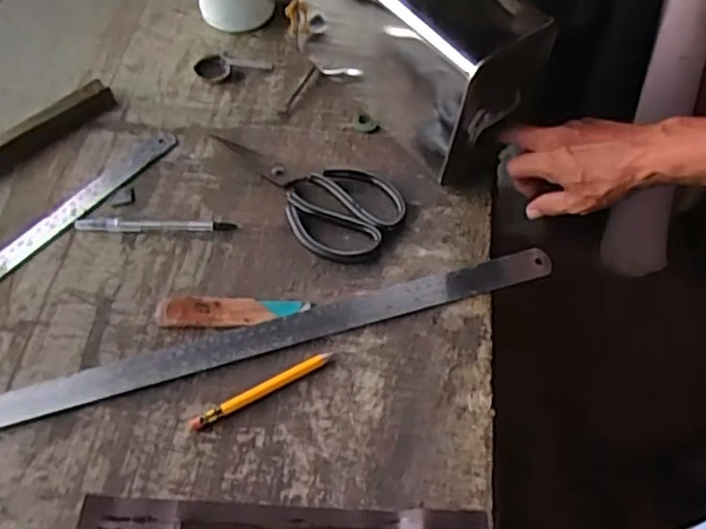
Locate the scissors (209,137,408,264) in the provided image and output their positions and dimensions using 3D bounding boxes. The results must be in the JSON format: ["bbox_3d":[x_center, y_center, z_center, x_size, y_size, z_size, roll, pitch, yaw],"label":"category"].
[{"bbox_3d":[-0.044,-0.078,0.659,0.196,0.016,0.100,37,65,24],"label":"scissors"}]

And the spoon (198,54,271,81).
[{"bbox_3d":[-0.133,-0.215,0.758,0.081,0.007,0.037,6,56,6],"label":"spoon"}]

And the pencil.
[{"bbox_3d":[-0.070,0.096,0.542,0.120,0.008,0.012,-26,58,-15],"label":"pencil"}]

